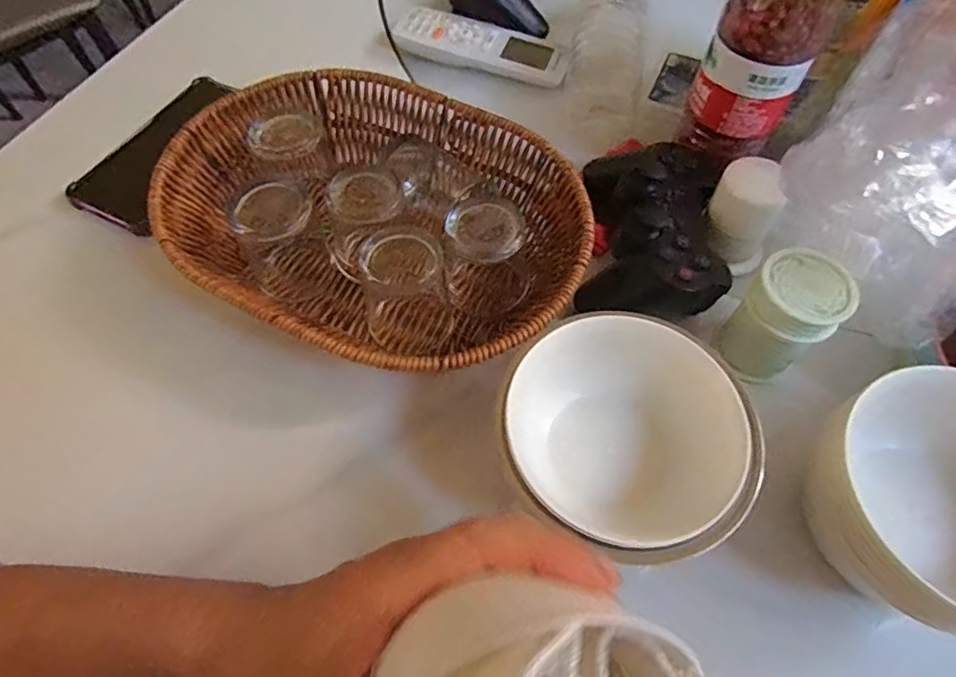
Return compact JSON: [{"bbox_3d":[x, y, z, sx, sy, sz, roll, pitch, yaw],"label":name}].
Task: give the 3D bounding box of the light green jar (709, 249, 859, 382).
[{"bbox_3d":[0.179,-0.011,0.331,0.048,0.066,0.047,0,60,0],"label":"light green jar"}]

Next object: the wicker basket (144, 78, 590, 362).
[{"bbox_3d":[-0.068,-0.074,0.369,0.267,0.070,0.201,26,63,14],"label":"wicker basket"}]

